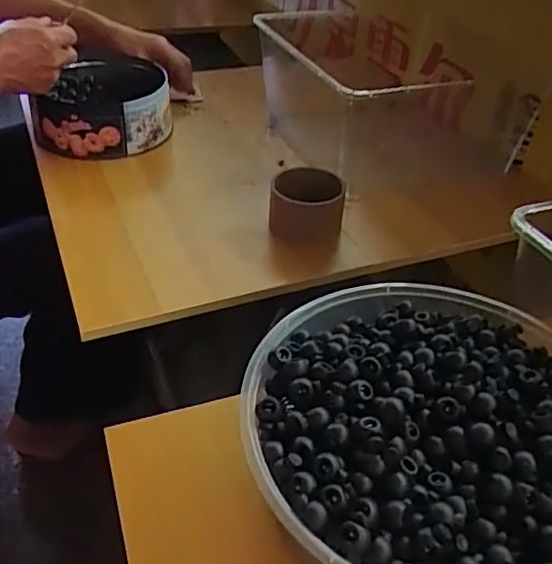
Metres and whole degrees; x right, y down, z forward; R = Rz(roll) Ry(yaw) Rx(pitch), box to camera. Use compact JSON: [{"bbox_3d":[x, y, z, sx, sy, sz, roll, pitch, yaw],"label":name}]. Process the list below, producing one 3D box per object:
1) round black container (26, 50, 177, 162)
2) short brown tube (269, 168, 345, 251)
[{"bbox_3d":[-0.243,-0.257,0.852,0.179,0.075,0.224,-2,39,-6],"label":"round black container"},{"bbox_3d":[0.035,-0.083,0.678,0.080,0.058,0.076,7,39,6],"label":"short brown tube"}]

